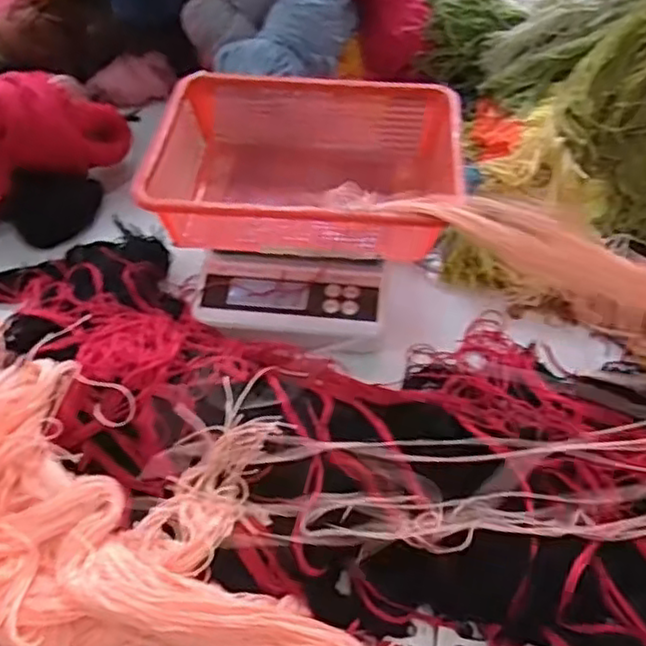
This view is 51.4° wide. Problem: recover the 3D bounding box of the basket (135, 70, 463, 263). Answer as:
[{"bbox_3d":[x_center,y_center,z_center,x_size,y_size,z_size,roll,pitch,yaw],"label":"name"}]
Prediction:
[{"bbox_3d":[-0.011,-0.128,0.581,0.245,0.088,0.203,3,47,5],"label":"basket"}]

